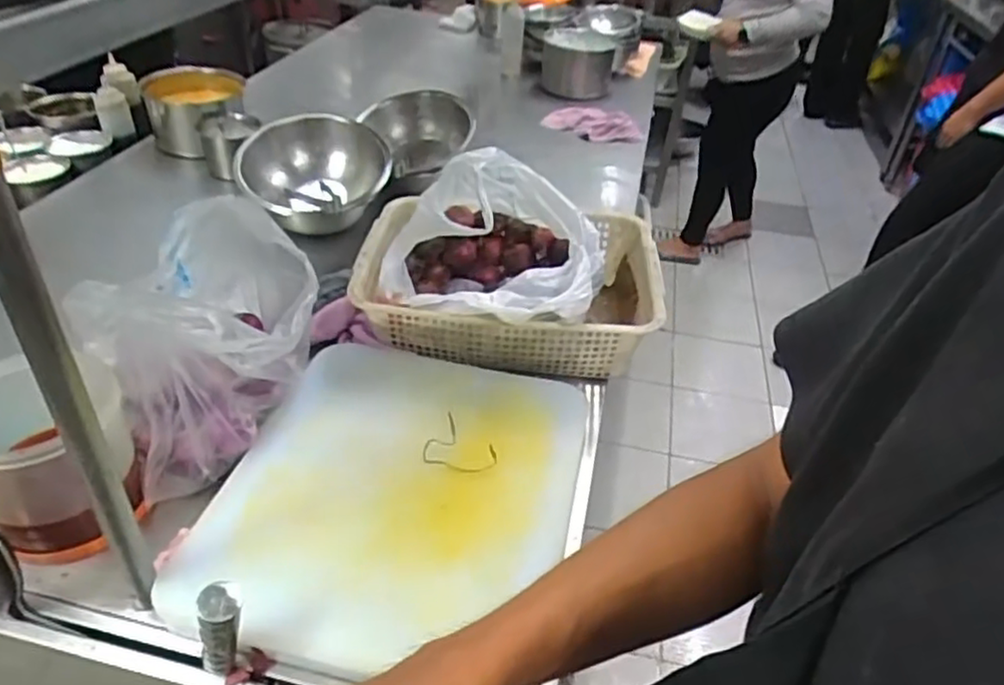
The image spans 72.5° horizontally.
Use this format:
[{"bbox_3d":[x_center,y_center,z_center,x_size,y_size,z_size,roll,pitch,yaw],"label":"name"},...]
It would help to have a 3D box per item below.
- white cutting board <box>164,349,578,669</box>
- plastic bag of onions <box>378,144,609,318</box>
[{"bbox_3d":[-0.097,0.141,0.711,0.331,0.028,0.387,13,40,5],"label":"white cutting board"},{"bbox_3d":[-0.008,-0.111,0.899,0.271,0.176,0.244,13,39,11],"label":"plastic bag of onions"}]

